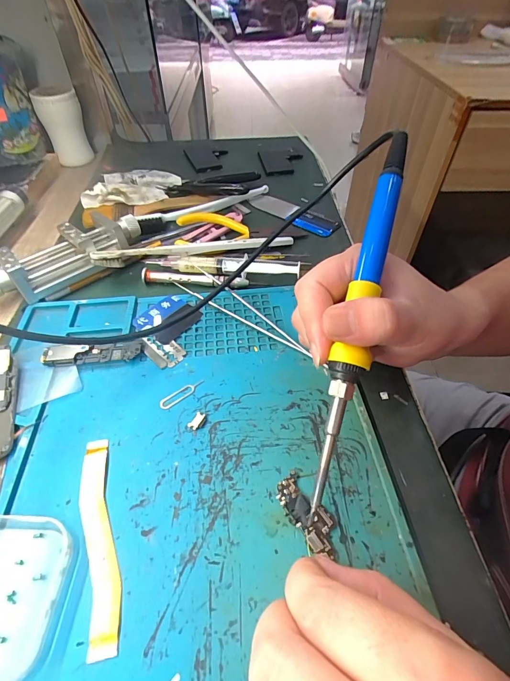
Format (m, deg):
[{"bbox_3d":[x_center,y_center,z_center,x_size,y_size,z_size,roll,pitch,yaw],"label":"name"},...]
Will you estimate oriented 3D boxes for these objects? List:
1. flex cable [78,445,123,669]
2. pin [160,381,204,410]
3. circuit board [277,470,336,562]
[{"bbox_3d":[-0.081,0.097,0.178,0.017,0.004,0.101,-15,50,-13],"label":"flex cable"},{"bbox_3d":[-0.049,0.034,0.233,0.033,0.004,0.008,-30,55,-24],"label":"pin"},{"bbox_3d":[0.027,0.089,0.181,0.019,0.007,0.041,-26,53,-22],"label":"circuit board"}]

